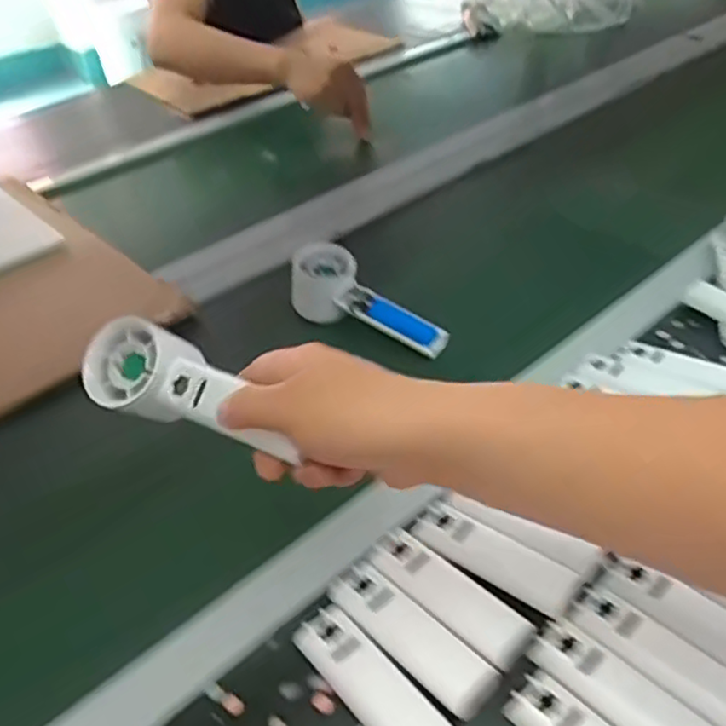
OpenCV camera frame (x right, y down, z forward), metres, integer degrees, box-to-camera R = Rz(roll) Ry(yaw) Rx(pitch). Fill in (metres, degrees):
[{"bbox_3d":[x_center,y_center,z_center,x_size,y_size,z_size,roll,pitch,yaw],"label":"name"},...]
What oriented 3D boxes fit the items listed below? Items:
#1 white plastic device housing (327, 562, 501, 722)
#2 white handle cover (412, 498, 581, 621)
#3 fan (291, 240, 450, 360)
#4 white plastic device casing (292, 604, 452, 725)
[{"bbox_3d":[0.027,0.156,0.396,0.031,0.010,0.111,-35,49,-29],"label":"white plastic device housing"},{"bbox_3d":[0.082,0.118,0.427,0.105,0.008,0.031,25,50,30],"label":"white handle cover"},{"bbox_3d":[0.004,-0.051,0.643,0.160,0.050,0.050,33,52,14],"label":"fan"},{"bbox_3d":[0.006,0.179,0.376,0.033,0.006,0.109,-32,48,-27],"label":"white plastic device casing"}]

